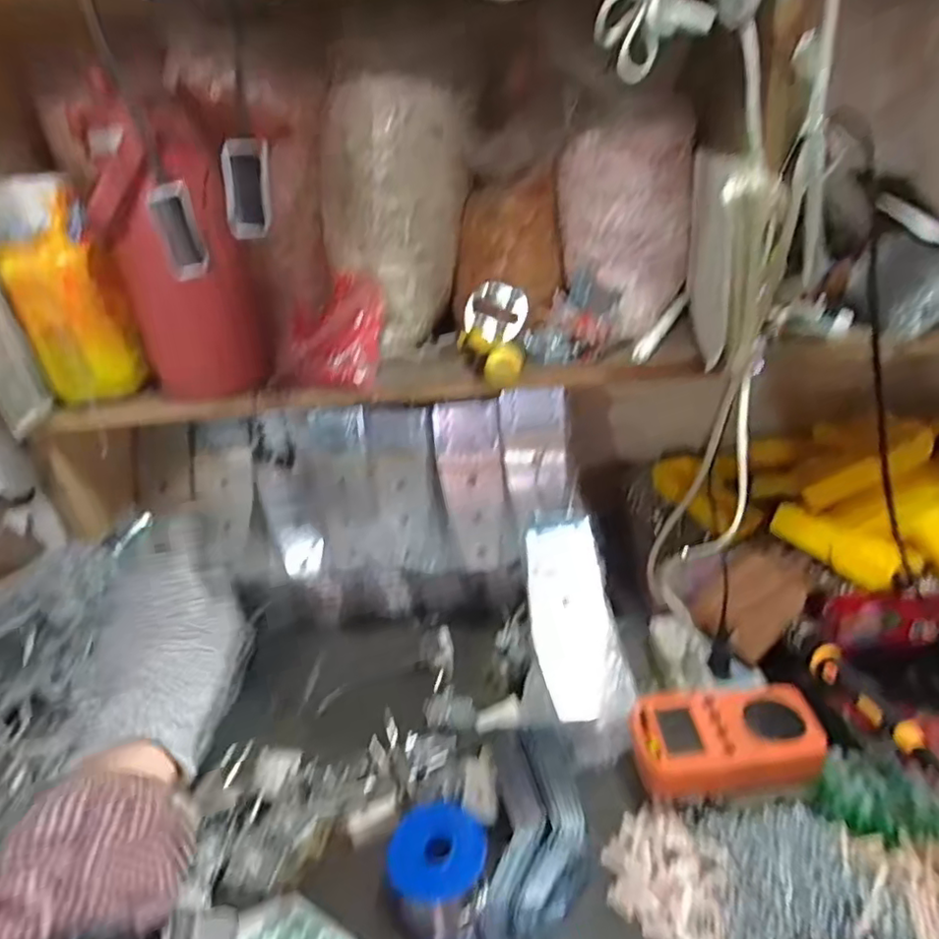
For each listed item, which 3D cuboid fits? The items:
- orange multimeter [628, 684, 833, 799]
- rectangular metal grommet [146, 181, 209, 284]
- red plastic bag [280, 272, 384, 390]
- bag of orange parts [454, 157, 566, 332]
[{"bbox_3d":[0.191,0.204,0.463,0.129,0.033,0.078,-8,28,-3],"label":"orange multimeter"},{"bbox_3d":[-0.194,-0.159,0.415,0.028,0.059,0.005,-12,20,5],"label":"rectangular metal grommet"},{"bbox_3d":[-0.113,-0.114,0.512,0.078,0.069,0.068,1,29,14],"label":"red plastic bag"},{"bbox_3d":[0.032,-0.189,0.542,0.100,0.114,0.041,-3,28,6],"label":"bag of orange parts"}]

